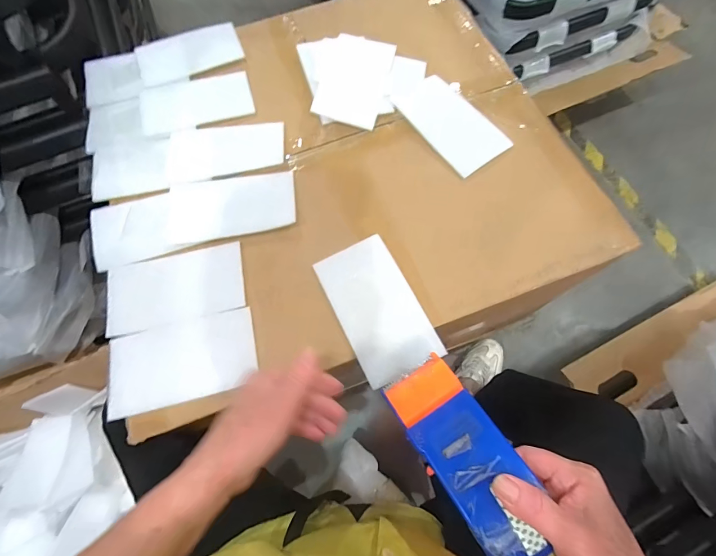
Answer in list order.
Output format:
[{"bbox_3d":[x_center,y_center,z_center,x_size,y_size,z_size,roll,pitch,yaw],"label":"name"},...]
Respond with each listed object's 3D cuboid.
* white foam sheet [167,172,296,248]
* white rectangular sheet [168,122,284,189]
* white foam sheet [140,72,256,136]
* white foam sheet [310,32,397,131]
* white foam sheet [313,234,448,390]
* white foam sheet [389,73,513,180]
[{"bbox_3d":[-0.145,-0.085,0.401,0.141,0.011,0.084,-9,68,-2],"label":"white foam sheet"},{"bbox_3d":[-0.164,-0.161,0.430,0.139,0.006,0.084,-10,69,-2],"label":"white rectangular sheet"},{"bbox_3d":[-0.221,-0.242,0.472,0.146,0.007,0.098,-18,69,-5],"label":"white foam sheet"},{"bbox_3d":[-0.002,-0.260,0.447,0.080,0.010,0.143,15,69,-3],"label":"white foam sheet"},{"bbox_3d":[0.019,0.029,0.347,0.078,0.006,0.139,-26,75,-5],"label":"white foam sheet"},{"bbox_3d":[0.115,-0.195,0.431,0.083,0.004,0.146,-33,71,-12],"label":"white foam sheet"}]

